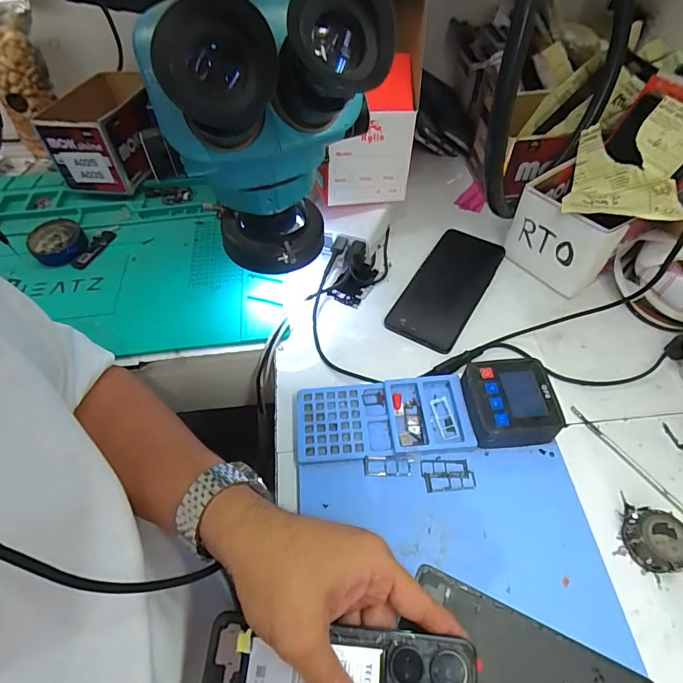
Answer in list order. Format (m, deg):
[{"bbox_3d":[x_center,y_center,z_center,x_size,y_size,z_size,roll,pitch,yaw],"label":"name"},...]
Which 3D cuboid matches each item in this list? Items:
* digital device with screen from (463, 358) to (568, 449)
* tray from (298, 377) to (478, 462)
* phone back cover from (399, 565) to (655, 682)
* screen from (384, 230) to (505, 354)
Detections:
[{"bbox_3d":[0.141,0.055,0.369,0.073,0.035,0.067,-5,54,-1],"label":"digital device with screen"},{"bbox_3d":[0.035,0.068,0.375,0.147,0.011,0.068,-5,54,-1],"label":"tray"},{"bbox_3d":[0.116,0.218,0.274,0.156,0.004,0.072,21,56,15],"label":"phone back cover"},{"bbox_3d":[0.118,-0.063,0.474,0.074,0.007,0.169,26,59,19],"label":"screen"}]

